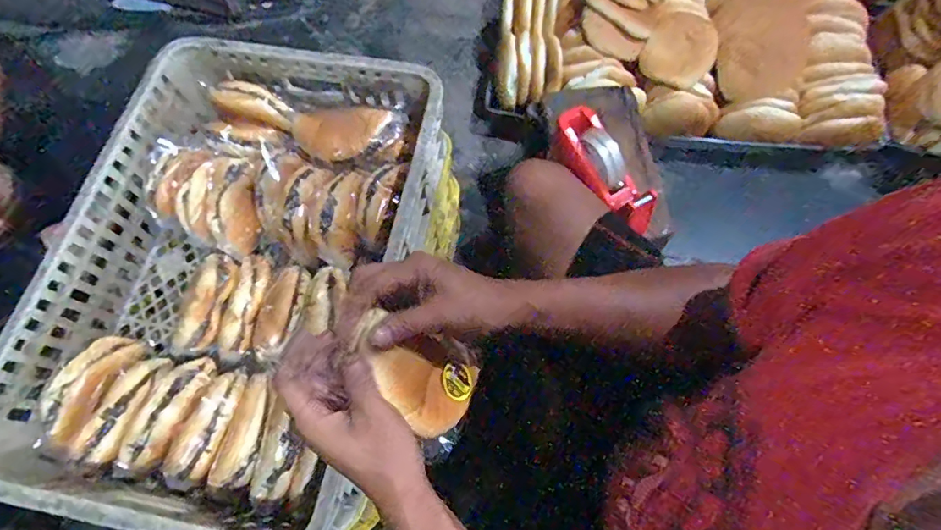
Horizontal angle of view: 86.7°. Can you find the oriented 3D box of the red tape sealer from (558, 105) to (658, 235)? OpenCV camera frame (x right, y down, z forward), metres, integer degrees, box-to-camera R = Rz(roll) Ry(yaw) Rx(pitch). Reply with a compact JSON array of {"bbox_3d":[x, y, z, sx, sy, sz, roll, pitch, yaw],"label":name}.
[{"bbox_3d":[0.198,-0.142,0.731,0.062,0.067,0.205,-28,70,-9],"label":"red tape sealer"}]

